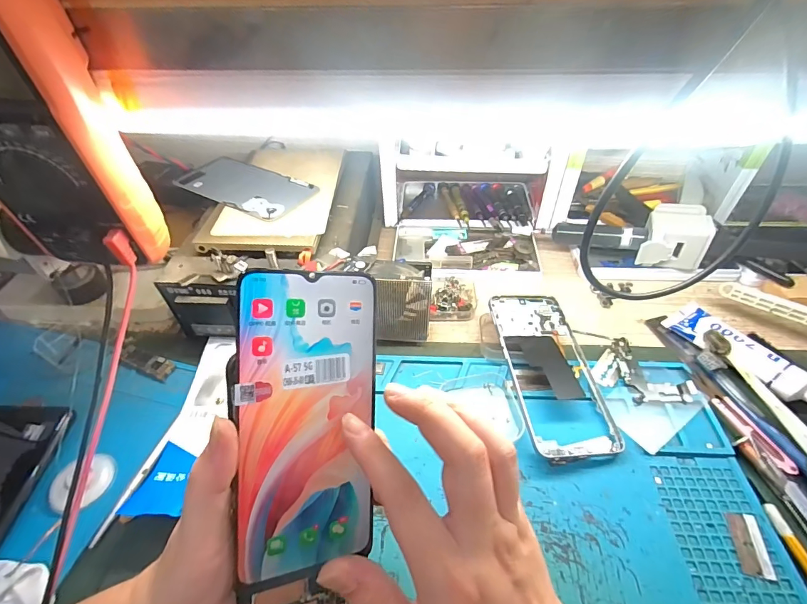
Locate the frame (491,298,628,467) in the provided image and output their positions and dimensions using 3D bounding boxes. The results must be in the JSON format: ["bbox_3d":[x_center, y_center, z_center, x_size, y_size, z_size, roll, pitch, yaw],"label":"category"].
[{"bbox_3d":[0.132,0.056,0.364,0.076,0.014,0.165,0,50,-10],"label":"frame"}]

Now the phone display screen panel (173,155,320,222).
[{"bbox_3d":[-0.169,-0.126,0.426,0.156,0.006,0.073,26,53,24],"label":"phone display screen panel"}]

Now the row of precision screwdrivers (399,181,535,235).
[{"bbox_3d":[0.087,-0.136,0.563,0.175,0.021,0.126,5,47,7],"label":"row of precision screwdrivers"}]

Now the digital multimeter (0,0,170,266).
[{"bbox_3d":[-0.213,-0.097,0.235,0.091,0.170,0.051,6,47,8],"label":"digital multimeter"}]

